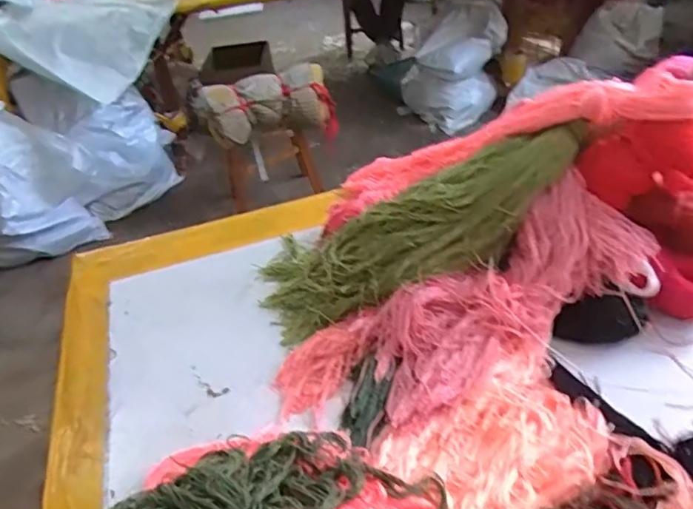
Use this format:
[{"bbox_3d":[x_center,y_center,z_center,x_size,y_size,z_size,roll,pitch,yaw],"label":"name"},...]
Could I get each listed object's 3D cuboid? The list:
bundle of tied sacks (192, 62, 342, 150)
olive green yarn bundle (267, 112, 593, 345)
[{"bbox_3d":[-0.246,-0.470,1.819,0.427,0.218,0.154,-22,39,-19],"label":"bundle of tied sacks"},{"bbox_3d":[0.068,-0.028,0.575,0.349,0.068,0.153,-28,32,18],"label":"olive green yarn bundle"}]

